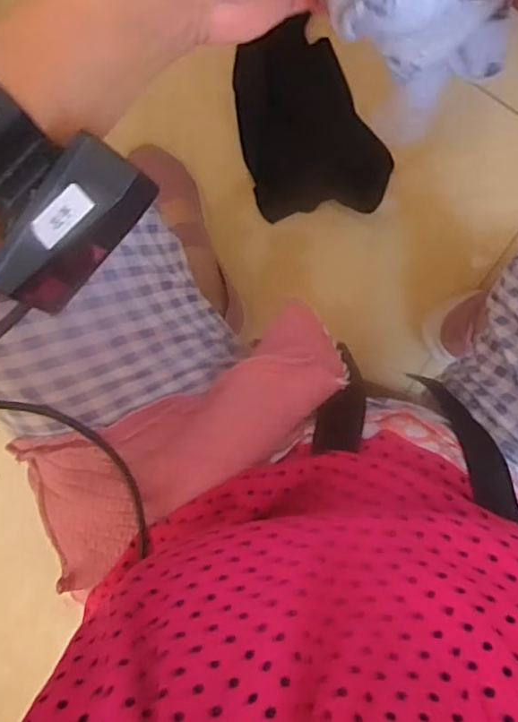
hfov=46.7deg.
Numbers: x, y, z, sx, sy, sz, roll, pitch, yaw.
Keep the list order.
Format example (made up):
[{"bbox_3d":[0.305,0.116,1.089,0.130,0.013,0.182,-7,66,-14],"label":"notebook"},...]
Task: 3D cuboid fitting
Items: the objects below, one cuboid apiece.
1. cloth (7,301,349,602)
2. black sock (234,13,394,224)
[{"bbox_3d":[-0.055,0.048,0.386,0.246,0.061,0.093,-37,93,1],"label":"cloth"},{"bbox_3d":[0.059,-0.262,0.690,0.158,0.056,0.201,-18,94,0],"label":"black sock"}]

